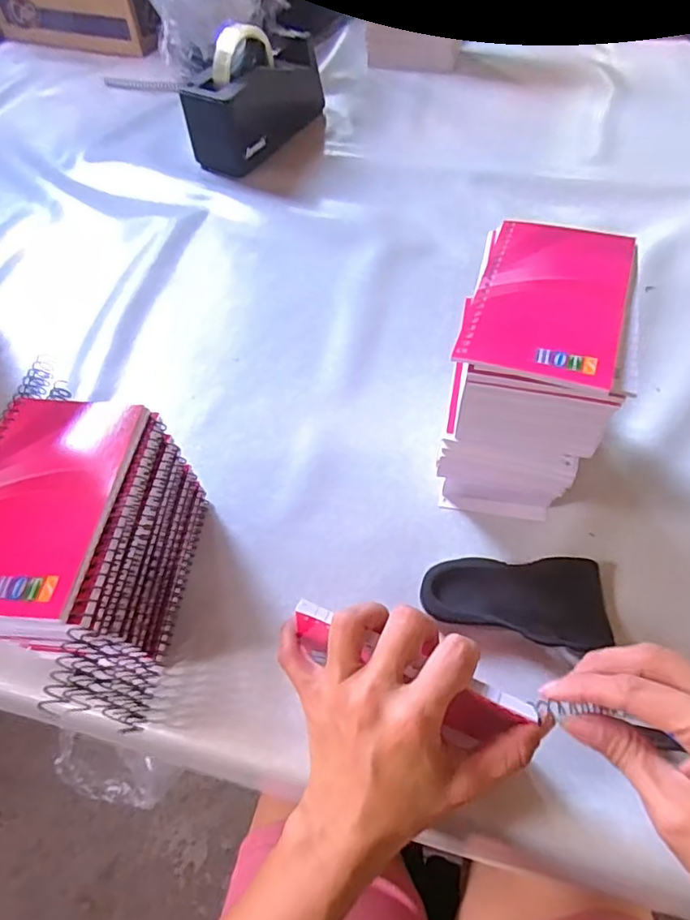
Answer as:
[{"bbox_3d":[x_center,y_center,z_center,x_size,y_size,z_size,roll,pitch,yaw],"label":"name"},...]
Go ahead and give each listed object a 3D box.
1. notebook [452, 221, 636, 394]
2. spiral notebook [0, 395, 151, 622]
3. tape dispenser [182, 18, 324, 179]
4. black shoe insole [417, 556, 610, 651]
[{"bbox_3d":[0.117,-0.095,0.317,0.079,0.010,0.127,16,59,14],"label":"notebook"},{"bbox_3d":[-0.166,0.019,0.300,0.084,0.014,0.129,3,57,6],"label":"spiral notebook"},{"bbox_3d":[-0.111,-0.469,0.712,0.072,0.127,0.199,27,62,21],"label":"tape dispenser"},{"bbox_3d":[0.113,0.094,0.368,0.118,0.016,0.055,-2,57,3],"label":"black shoe insole"}]

